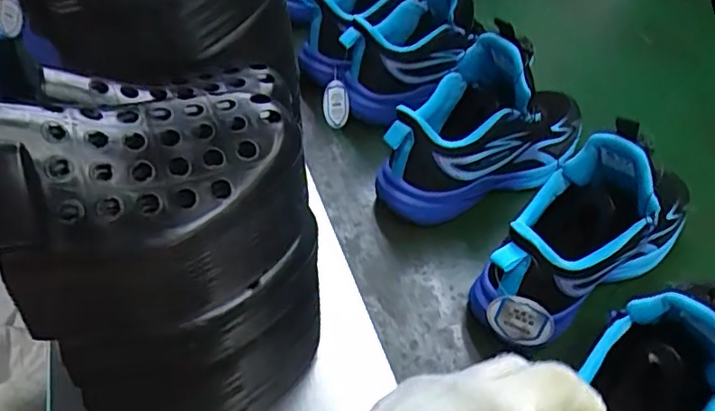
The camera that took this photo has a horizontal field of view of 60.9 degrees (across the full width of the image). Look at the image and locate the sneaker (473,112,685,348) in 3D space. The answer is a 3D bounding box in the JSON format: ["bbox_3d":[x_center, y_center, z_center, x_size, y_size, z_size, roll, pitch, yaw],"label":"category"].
[{"bbox_3d":[0.197,0.014,0.500,0.237,0.156,0.075,-26,52,-28],"label":"sneaker"}]

